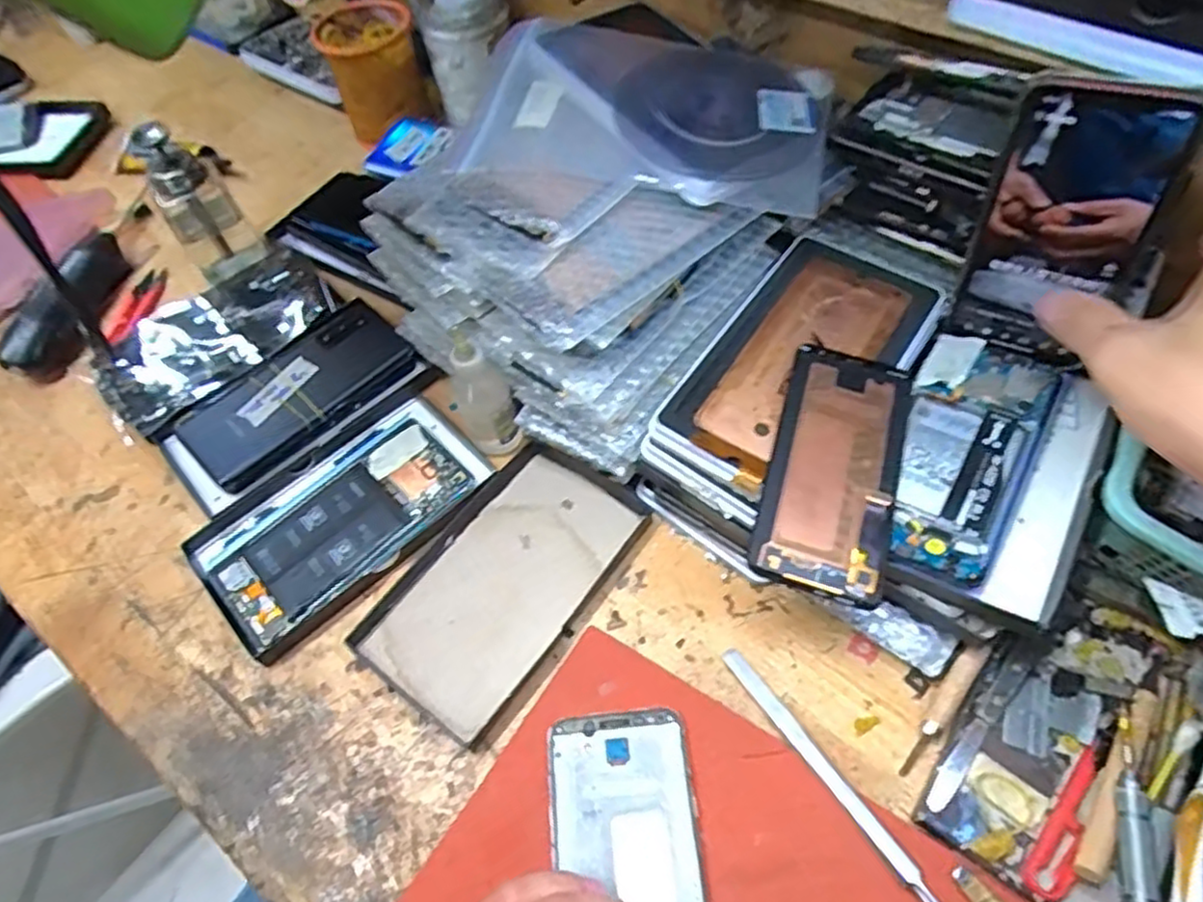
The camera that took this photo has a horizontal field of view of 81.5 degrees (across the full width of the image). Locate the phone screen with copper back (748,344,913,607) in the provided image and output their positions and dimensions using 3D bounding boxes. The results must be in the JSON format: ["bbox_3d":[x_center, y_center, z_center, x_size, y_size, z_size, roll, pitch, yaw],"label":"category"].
[{"bbox_3d":[0.123,0.005,0.364,0.062,0.011,0.141,18,64,6],"label":"phone screen with copper back"}]

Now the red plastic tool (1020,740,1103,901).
[{"bbox_3d":[0.223,0.175,0.331,0.017,0.007,0.080,33,66,22],"label":"red plastic tool"}]

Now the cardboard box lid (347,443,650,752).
[{"bbox_3d":[-0.057,0.078,0.428,0.103,0.015,0.173,32,66,22],"label":"cardboard box lid"}]

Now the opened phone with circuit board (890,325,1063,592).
[{"bbox_3d":[0.198,-0.001,0.379,0.069,0.009,0.156,26,64,18],"label":"opened phone with circuit board"}]

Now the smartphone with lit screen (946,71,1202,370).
[{"bbox_3d":[0.231,-0.111,0.354,0.072,0.145,0.015,28,55,21],"label":"smartphone with lit screen"}]

